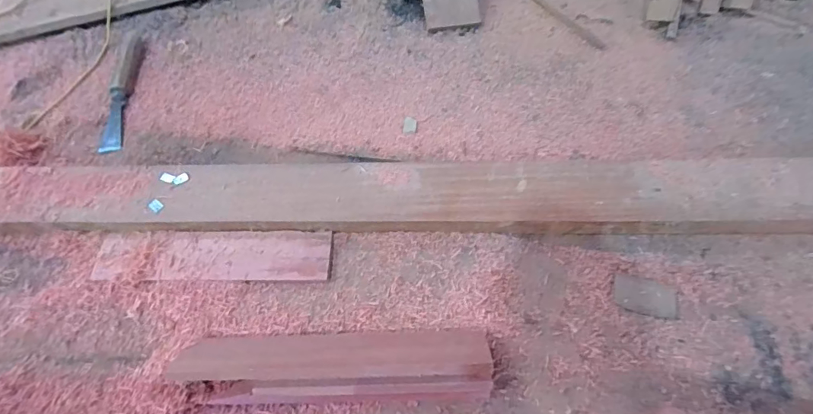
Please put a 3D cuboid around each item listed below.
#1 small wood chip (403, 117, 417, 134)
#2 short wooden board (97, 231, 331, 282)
[{"bbox_3d":[0.007,-0.140,0.744,0.022,0.004,0.036,4,61,6],"label":"small wood chip"},{"bbox_3d":[-0.282,0.073,0.639,0.342,0.021,0.074,-1,61,3],"label":"short wooden board"}]

